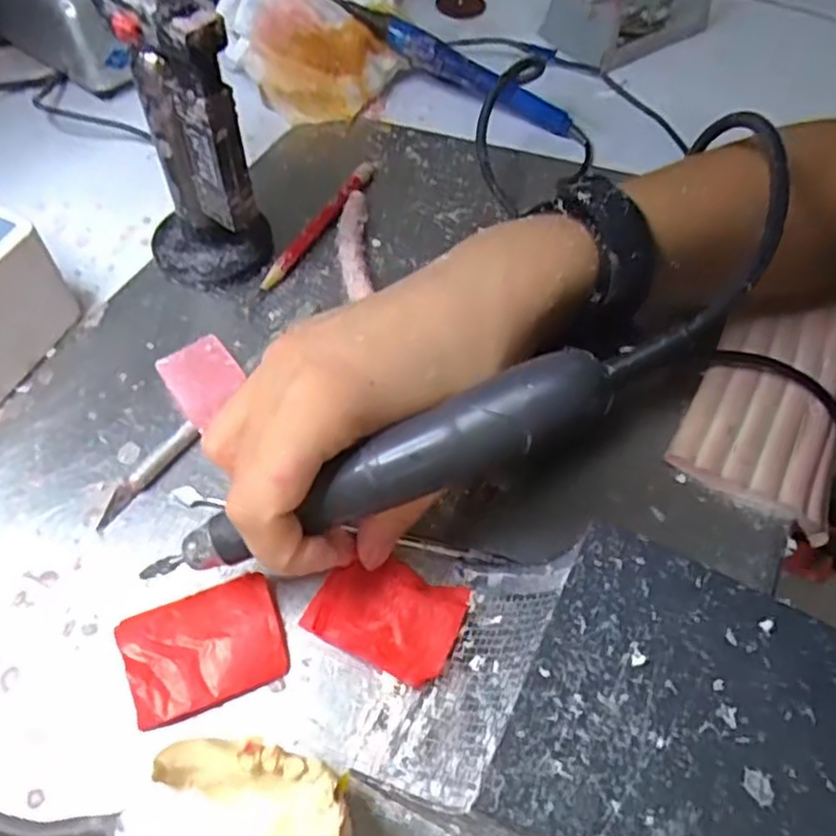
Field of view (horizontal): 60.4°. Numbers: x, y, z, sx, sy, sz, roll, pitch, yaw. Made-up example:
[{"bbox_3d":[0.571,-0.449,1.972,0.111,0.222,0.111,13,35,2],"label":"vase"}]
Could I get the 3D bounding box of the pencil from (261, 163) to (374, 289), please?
[{"bbox_3d":[-0.051,-0.106,0.385,0.008,0.006,0.109,23,58,13],"label":"pencil"}]

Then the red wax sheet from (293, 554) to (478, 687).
[{"bbox_3d":[-0.011,0.071,0.265,0.054,0.006,0.039,21,58,19],"label":"red wax sheet"}]

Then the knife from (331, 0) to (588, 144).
[{"bbox_3d":[0.022,-0.217,0.438,0.178,0.020,0.015,28,58,-1],"label":"knife"}]

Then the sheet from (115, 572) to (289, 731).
[{"bbox_3d":[-0.076,0.082,0.258,0.053,0.008,0.041,-19,59,-14],"label":"sheet"}]

